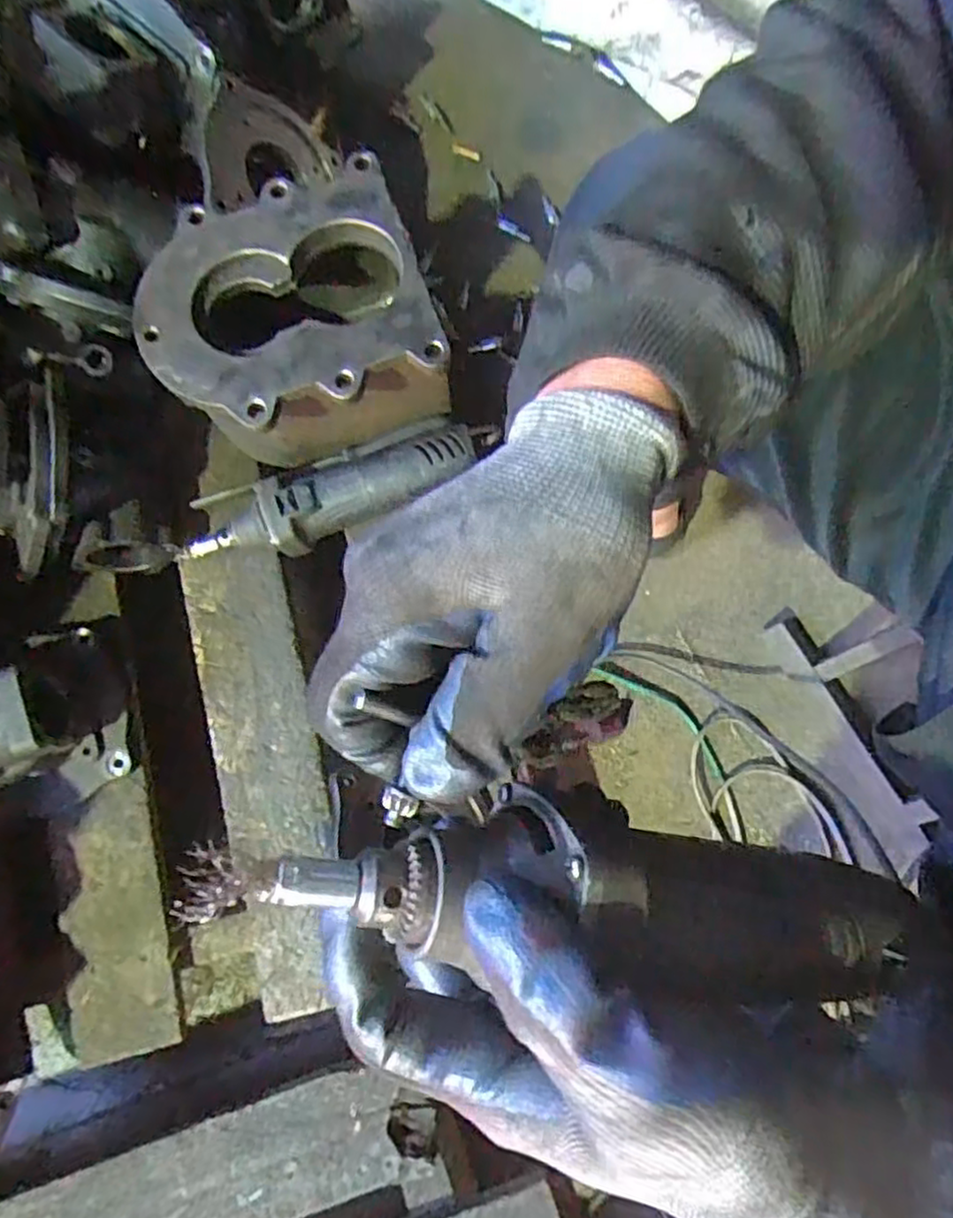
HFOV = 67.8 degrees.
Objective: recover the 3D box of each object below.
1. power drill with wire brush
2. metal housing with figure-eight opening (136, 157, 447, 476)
[{"bbox_3d":[0.042,0.094,0.236,0.253,0.056,0.053,14,78,-20],"label":"power drill with wire brush"},{"bbox_3d":[-0.156,-0.241,0.625,0.221,0.137,0.202,-18,79,-2],"label":"metal housing with figure-eight opening"}]

